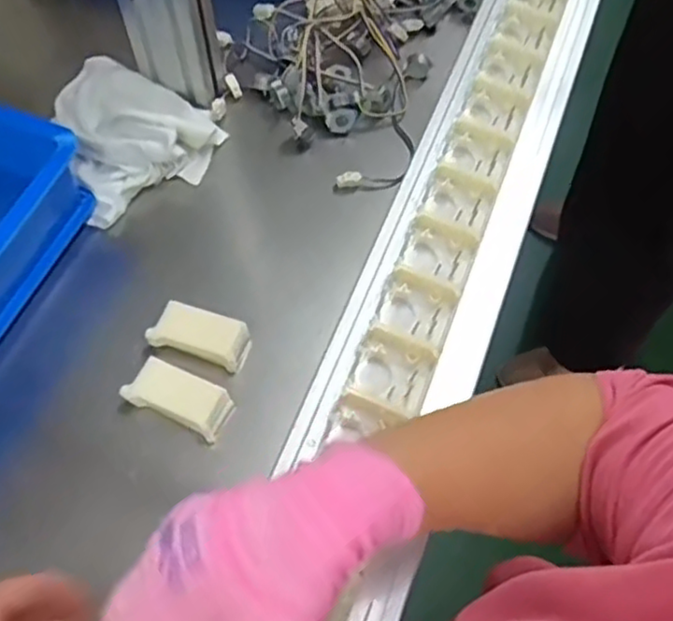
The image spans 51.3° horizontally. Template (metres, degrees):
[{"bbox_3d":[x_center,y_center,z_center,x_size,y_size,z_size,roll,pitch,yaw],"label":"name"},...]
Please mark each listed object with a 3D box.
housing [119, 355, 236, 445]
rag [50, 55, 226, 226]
[{"bbox_3d":[-0.130,0.072,0.581,0.081,0.023,0.042,22,63,12],"label":"housing"},{"bbox_3d":[-0.200,-0.188,0.715,0.152,0.049,0.183,-21,63,-12],"label":"rag"}]

